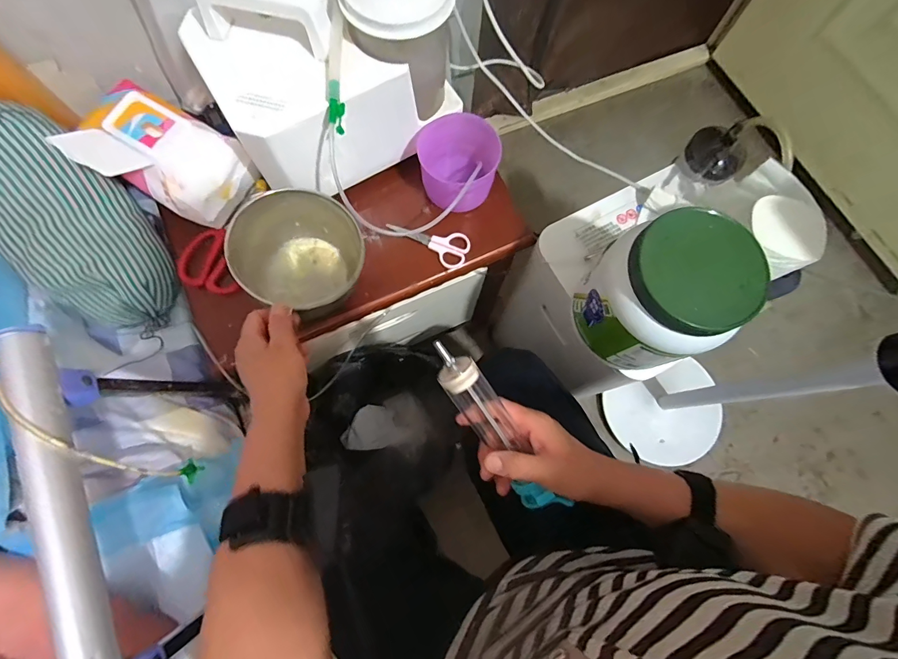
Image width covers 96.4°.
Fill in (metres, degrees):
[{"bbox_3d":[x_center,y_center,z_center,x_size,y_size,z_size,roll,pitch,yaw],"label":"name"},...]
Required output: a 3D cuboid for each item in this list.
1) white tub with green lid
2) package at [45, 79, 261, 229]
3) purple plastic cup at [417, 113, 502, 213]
[{"bbox_3d":[0.216,-0.033,0.414,0.120,0.136,0.124,1,74,-2],"label":"white tub with green lid"},{"bbox_3d":[-0.360,-0.216,0.502,0.172,0.097,0.124,25,75,5],"label":"package"},{"bbox_3d":[0.014,-0.221,0.546,0.096,0.076,0.104,1,74,-2],"label":"purple plastic cup"}]

